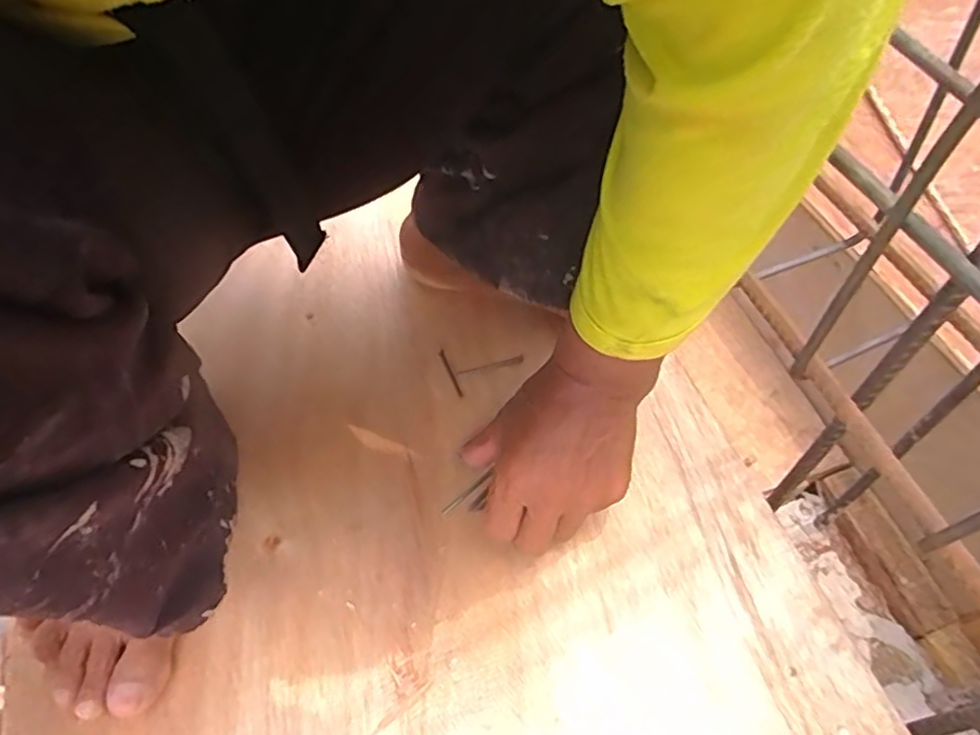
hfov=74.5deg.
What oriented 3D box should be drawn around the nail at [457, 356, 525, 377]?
[{"bbox_3d":[0.001,-0.001,0.495,0.052,0.004,0.006,-12,57,-8],"label":"nail"}]

